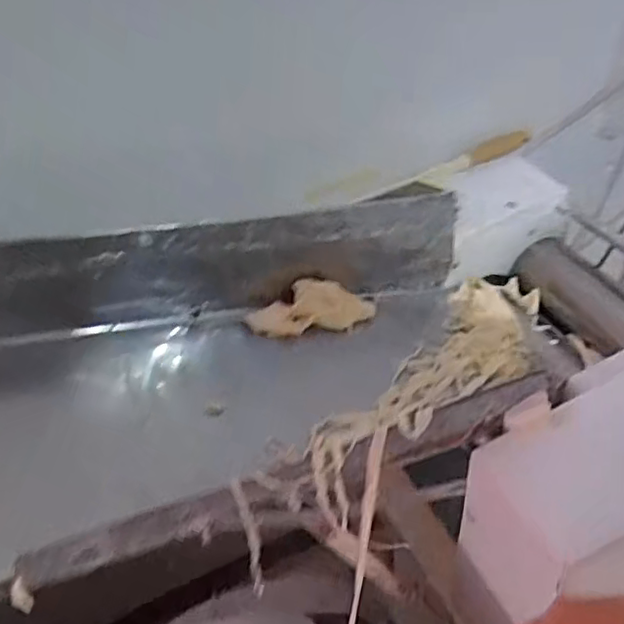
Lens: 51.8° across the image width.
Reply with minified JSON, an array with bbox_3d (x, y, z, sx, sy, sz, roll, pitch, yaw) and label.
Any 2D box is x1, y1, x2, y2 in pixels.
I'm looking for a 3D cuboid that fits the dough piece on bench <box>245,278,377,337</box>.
[{"bbox_3d":[0.005,-0.006,0.719,0.159,0.039,0.055,-10,42,-28],"label":"dough piece on bench"}]

